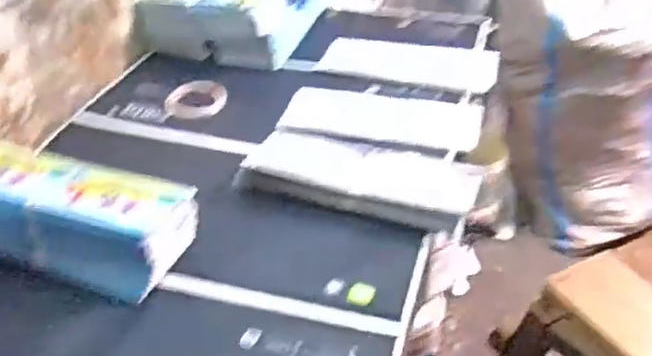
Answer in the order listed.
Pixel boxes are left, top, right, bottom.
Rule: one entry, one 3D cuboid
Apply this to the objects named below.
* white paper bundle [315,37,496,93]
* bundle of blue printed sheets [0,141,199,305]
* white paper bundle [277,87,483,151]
[{"bbox_3d":[0.153,-0.214,1.245,0.317,0.023,0.133,11,37,15],"label":"white paper bundle"},{"bbox_3d":[-0.345,0.038,0.842,0.324,0.089,0.139,10,37,15],"label":"bundle of blue printed sheets"},{"bbox_3d":[0.090,-0.100,1.098,0.314,0.016,0.134,8,36,11],"label":"white paper bundle"}]

